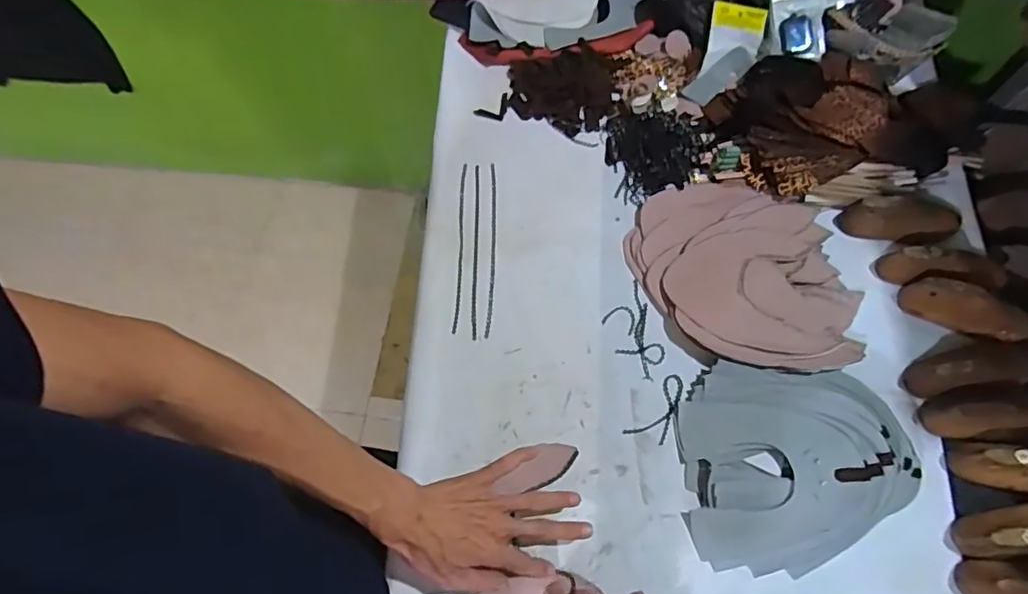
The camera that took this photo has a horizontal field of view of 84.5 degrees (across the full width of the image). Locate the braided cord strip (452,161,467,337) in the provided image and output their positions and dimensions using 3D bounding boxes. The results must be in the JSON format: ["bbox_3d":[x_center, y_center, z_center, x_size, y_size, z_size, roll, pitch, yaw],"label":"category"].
[{"bbox_3d":[-0.067,-0.065,0.698,0.008,0.004,0.226,0,68,2],"label":"braided cord strip"}]

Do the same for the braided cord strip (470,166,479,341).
[{"bbox_3d":[-0.048,-0.060,0.701,0.007,0.004,0.234,-1,68,2],"label":"braided cord strip"}]

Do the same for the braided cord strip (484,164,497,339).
[{"bbox_3d":[-0.027,-0.062,0.704,0.010,0.006,0.234,0,68,2],"label":"braided cord strip"}]

